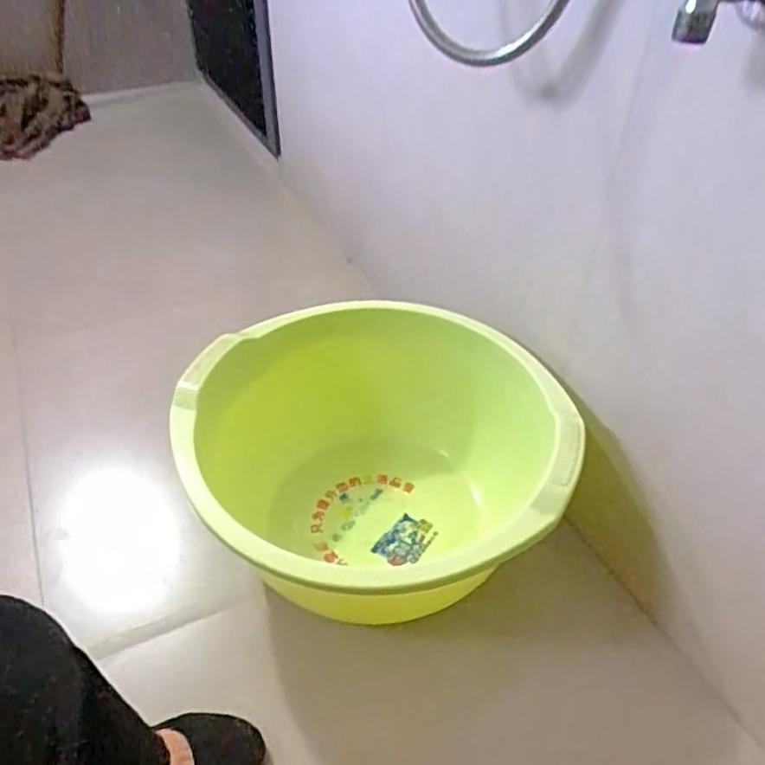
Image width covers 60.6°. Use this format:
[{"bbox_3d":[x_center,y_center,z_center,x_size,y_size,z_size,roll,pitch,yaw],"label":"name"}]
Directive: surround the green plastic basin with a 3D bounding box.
[{"bbox_3d":[0.014,0.083,0.760,0.435,0.228,0.397,1,45,-1],"label":"green plastic basin"}]

